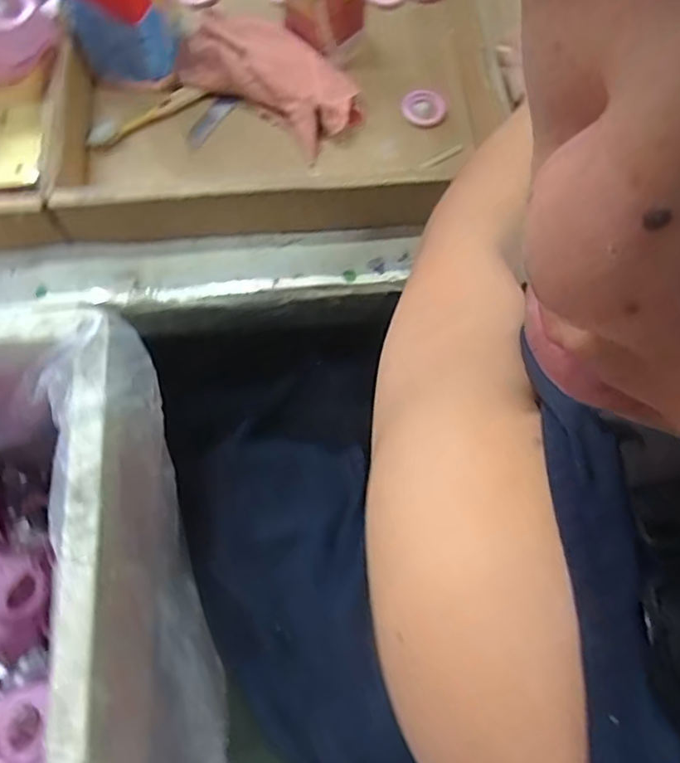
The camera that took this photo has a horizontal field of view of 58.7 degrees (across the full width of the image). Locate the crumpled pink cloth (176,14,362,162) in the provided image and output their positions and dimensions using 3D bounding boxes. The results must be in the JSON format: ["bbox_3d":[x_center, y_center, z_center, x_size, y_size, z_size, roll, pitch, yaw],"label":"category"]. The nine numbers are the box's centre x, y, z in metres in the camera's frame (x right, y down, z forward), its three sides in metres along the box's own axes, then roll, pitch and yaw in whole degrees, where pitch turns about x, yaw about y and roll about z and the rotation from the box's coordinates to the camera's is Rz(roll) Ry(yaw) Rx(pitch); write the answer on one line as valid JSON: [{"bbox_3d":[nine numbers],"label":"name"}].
[{"bbox_3d":[-0.060,-0.270,0.528,0.170,0.023,0.091,32,72,9],"label":"crumpled pink cloth"}]

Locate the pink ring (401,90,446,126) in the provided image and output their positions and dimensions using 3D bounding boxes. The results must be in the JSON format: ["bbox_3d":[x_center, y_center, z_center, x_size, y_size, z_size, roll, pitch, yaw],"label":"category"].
[{"bbox_3d":[0.073,-0.239,0.527,0.039,0.013,0.029,13,70,3],"label":"pink ring"}]

